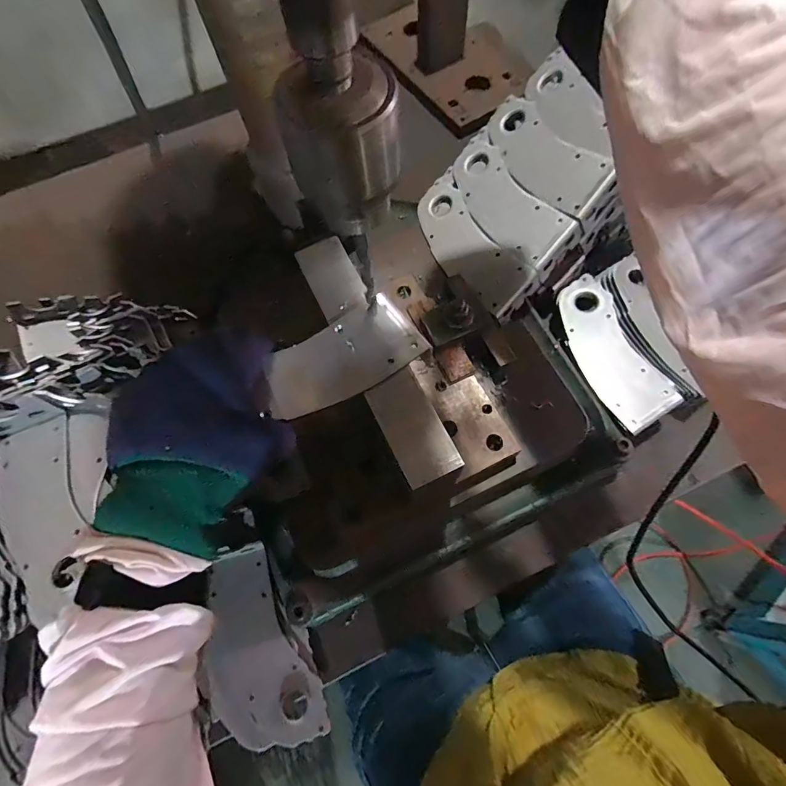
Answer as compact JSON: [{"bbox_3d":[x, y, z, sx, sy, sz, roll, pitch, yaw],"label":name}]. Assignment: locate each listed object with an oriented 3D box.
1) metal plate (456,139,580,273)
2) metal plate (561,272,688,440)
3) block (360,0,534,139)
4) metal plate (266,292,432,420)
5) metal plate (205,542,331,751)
[{"bbox_3d":[0.121,-0.211,0.471,0.067,0.011,0.175,-40,66,16],"label":"metal plate"},{"bbox_3d":[0.231,-0.047,0.463,0.064,0.010,0.177,-25,68,7],"label":"metal plate"},{"bbox_3d":[0.087,-0.558,0.626,0.172,0.150,0.285,-28,72,-7],"label":"block"},{"bbox_3d":[-0.036,-0.025,0.313,0.113,0.004,0.059,-33,74,-11],"label":"metal plate"},{"bbox_3d":[-0.131,0.240,0.400,0.082,0.010,0.171,-23,68,-22],"label":"metal plate"}]

